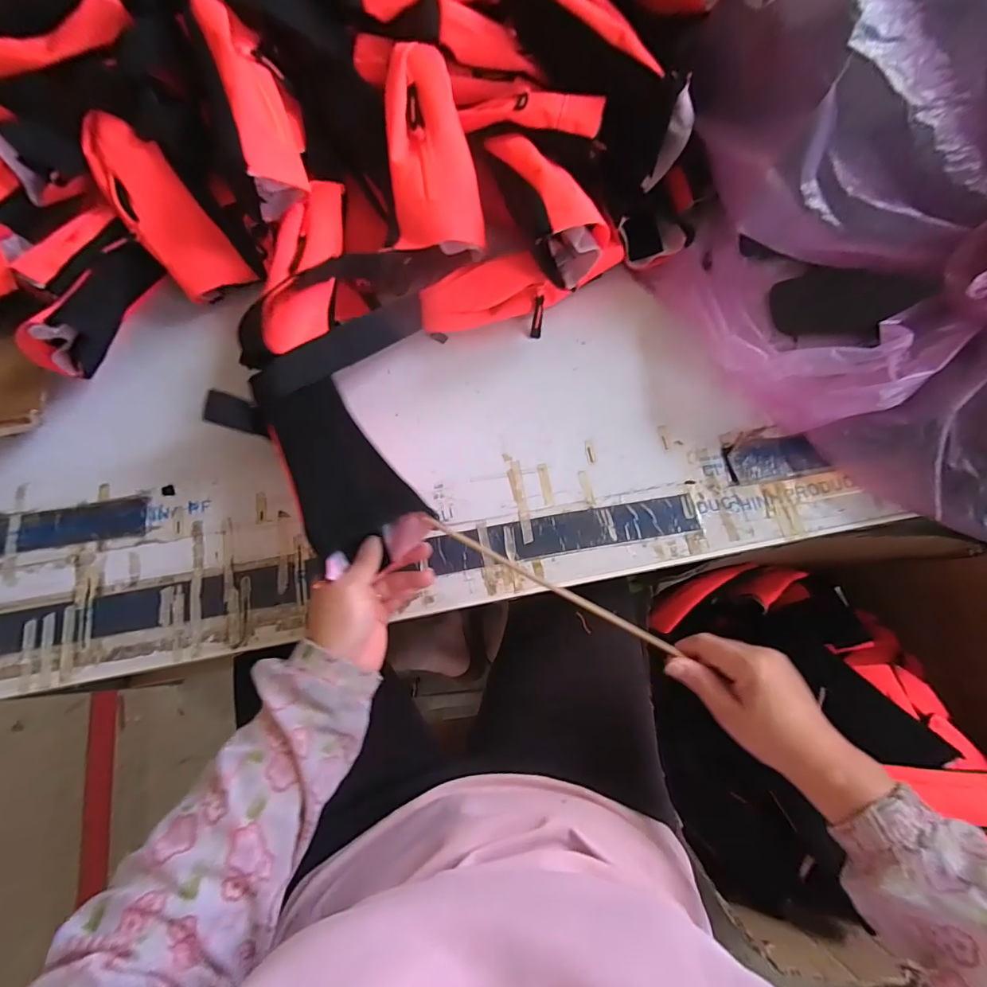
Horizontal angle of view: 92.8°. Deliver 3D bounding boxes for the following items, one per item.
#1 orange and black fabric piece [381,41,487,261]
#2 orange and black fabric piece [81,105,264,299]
[{"bbox_3d":[-0.071,-0.356,0.487,0.092,0.042,0.217,-10,87,-5],"label":"orange and black fabric piece"},{"bbox_3d":[-0.360,-0.311,0.514,0.078,0.046,0.196,-38,104,-11],"label":"orange and black fabric piece"}]

